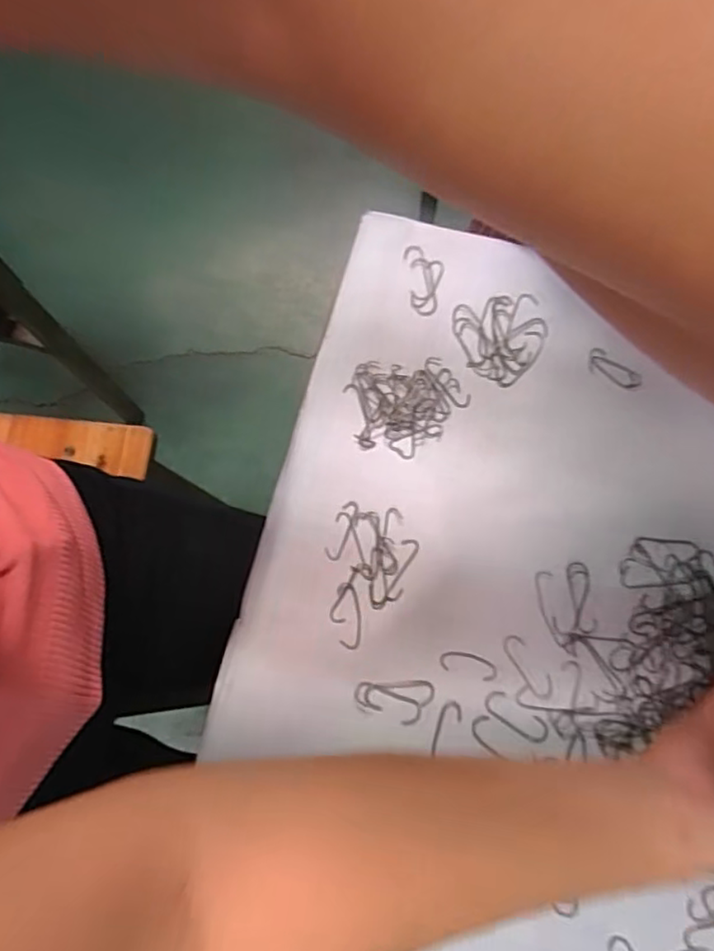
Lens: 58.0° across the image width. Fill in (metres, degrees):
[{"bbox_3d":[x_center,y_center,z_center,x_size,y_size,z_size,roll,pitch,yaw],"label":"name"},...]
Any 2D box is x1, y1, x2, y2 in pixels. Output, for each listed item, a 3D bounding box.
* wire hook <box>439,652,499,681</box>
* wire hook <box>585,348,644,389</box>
[{"bbox_3d":[0.070,0.119,0.404,0.036,0.004,0.014,11,76,5],"label":"wire hook"},{"bbox_3d":[0.180,-0.073,0.451,0.040,0.004,0.017,31,78,9],"label":"wire hook"}]

